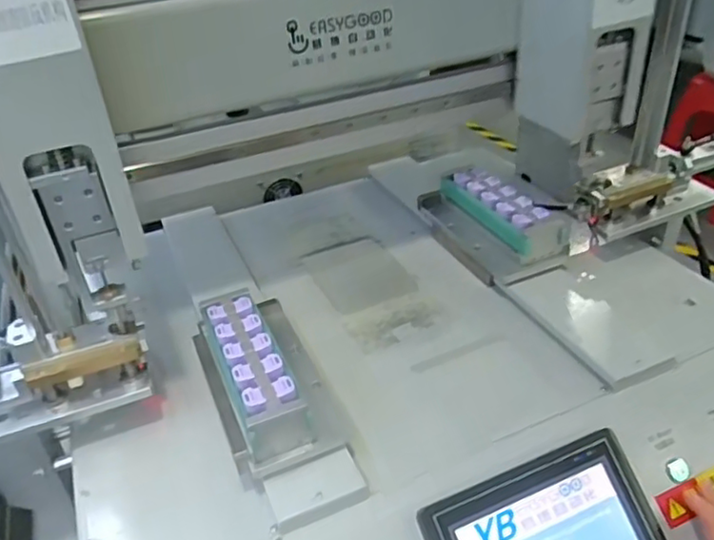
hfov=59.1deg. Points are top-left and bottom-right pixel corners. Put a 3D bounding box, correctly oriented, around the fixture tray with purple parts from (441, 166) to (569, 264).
[{"bbox_3d":[0.187,-0.082,0.807,0.073,0.044,0.209,-17,36,-19],"label":"fixture tray with purple parts"}]

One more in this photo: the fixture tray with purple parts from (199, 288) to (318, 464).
[{"bbox_3d":[-0.100,0.092,0.592,0.062,0.047,0.189,-17,36,-19],"label":"fixture tray with purple parts"}]

